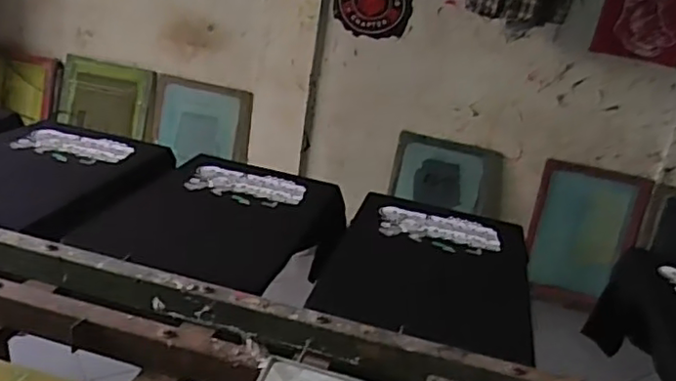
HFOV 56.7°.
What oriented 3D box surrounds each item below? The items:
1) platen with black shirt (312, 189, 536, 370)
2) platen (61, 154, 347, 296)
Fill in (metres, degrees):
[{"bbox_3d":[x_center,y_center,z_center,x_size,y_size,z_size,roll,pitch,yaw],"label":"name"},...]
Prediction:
[{"bbox_3d":[0.212,0.151,1.370,0.399,0.037,0.594,11,20,10],"label":"platen with black shirt"},{"bbox_3d":[-0.247,0.054,1.475,0.492,0.055,0.558,11,20,10],"label":"platen"}]

